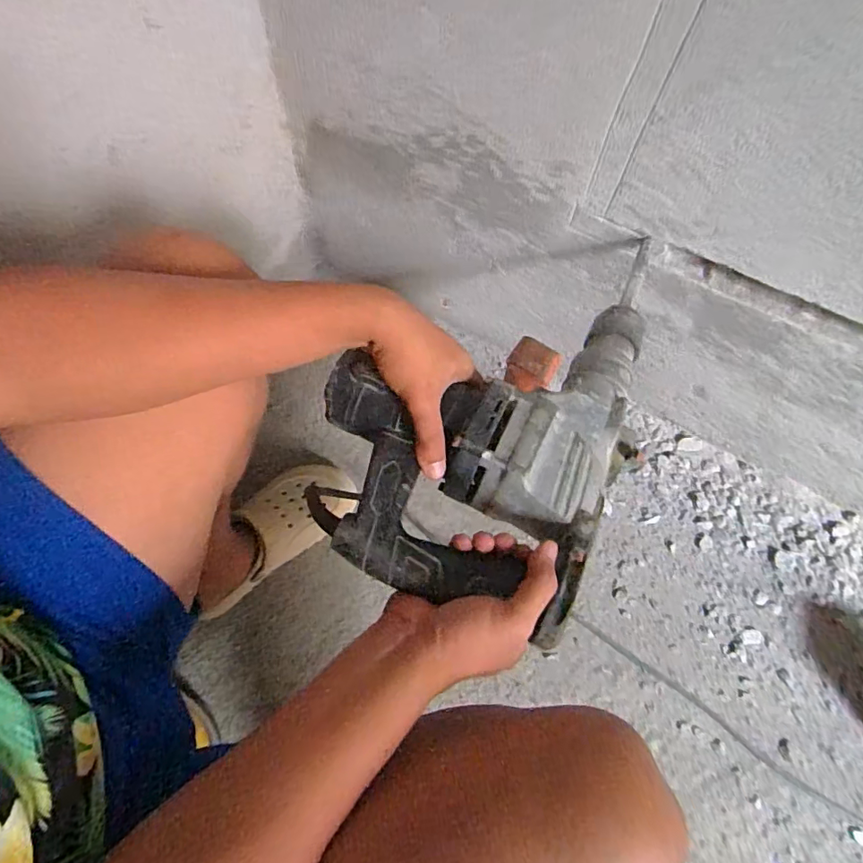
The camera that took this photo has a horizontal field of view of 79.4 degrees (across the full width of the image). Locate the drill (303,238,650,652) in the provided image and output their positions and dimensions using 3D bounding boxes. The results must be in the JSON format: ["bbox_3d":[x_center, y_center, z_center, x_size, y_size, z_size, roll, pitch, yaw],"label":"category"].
[{"bbox_3d":[0.045,-0.018,0.441,0.234,0.079,0.322,19,68,5],"label":"drill"}]

